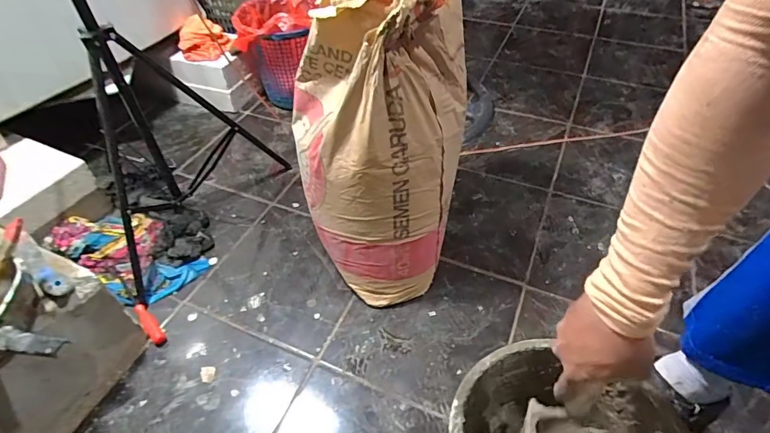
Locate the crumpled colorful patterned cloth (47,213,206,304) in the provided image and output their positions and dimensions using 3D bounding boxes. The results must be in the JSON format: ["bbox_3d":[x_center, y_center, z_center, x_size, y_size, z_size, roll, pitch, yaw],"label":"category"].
[{"bbox_3d":[-0.537,0.066,0.922,0.307,0.054,0.185,26,53,23],"label":"crumpled colorful patterned cloth"}]

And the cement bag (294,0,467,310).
[{"bbox_3d":[-0.012,-0.119,0.754,0.280,0.581,0.218,5,26,6],"label":"cement bag"}]

